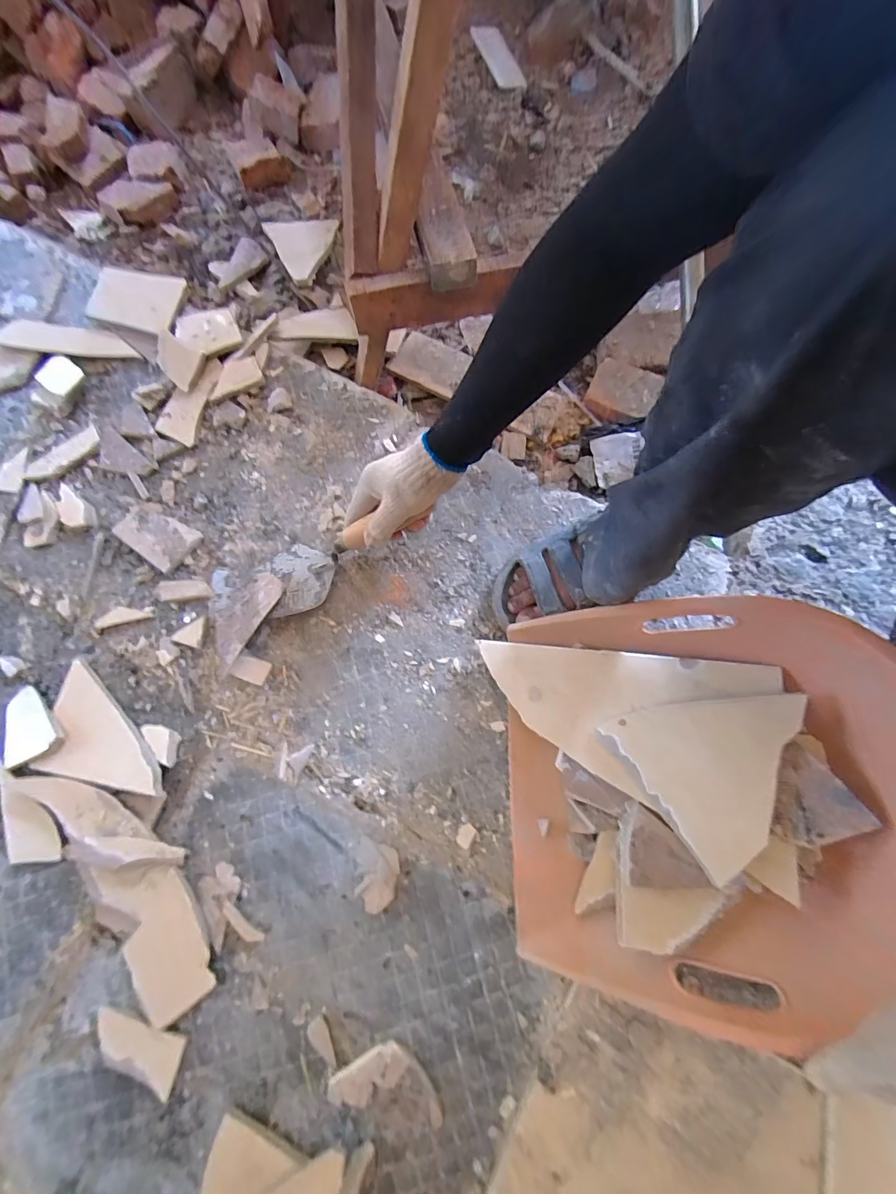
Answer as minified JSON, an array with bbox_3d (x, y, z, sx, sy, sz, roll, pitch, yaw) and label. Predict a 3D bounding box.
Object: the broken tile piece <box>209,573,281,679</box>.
[{"bbox_3d":[-0.270,0.021,0.560,0.068,0.009,0.126,30,80,6],"label":"broken tile piece"}]

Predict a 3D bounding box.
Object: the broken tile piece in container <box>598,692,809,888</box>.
[{"bbox_3d":[0.287,0.160,0.456,0.174,0.012,0.163,-33,60,-3],"label":"broken tile piece in container"}]

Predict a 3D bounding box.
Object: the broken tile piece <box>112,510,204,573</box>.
[{"bbox_3d":[-0.404,-0.087,0.611,0.110,0.014,0.066,34,79,9],"label":"broken tile piece"}]

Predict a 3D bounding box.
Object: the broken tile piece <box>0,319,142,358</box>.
[{"bbox_3d":[-0.597,-0.401,0.684,0.212,0.013,0.050,7,76,3],"label":"broken tile piece"}]

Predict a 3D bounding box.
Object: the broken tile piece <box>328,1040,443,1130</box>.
[{"bbox_3d":[-0.062,0.506,0.463,0.116,0.008,0.058,9,76,3],"label":"broken tile piece"}]

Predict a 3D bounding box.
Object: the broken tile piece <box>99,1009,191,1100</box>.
[{"bbox_3d":[-0.335,0.483,0.473,0.103,0.012,0.052,19,77,6],"label":"broken tile piece"}]

